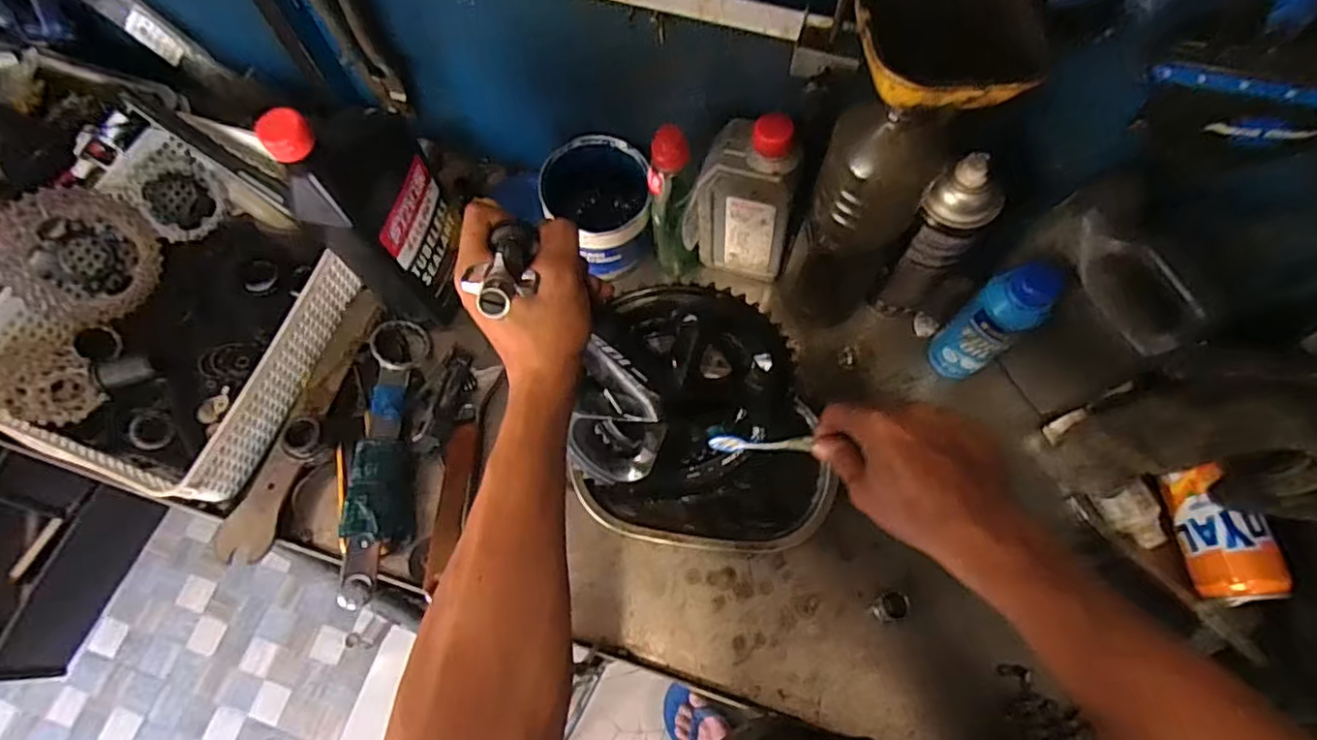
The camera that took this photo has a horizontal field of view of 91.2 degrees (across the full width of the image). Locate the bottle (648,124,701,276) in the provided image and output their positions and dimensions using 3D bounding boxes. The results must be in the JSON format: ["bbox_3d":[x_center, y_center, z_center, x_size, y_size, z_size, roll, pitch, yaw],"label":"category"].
[{"bbox_3d":[0.014,-0.152,0.583,0.041,0.162,0.061,-5,67,1],"label":"bottle"}]

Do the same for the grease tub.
[{"bbox_3d":[-0.060,-0.156,0.617,0.093,0.088,0.117,-11,67,-1],"label":"grease tub"}]

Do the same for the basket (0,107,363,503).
[{"bbox_3d":[-0.443,-0.058,0.589,0.270,0.104,0.295,21,70,11],"label":"basket"}]

